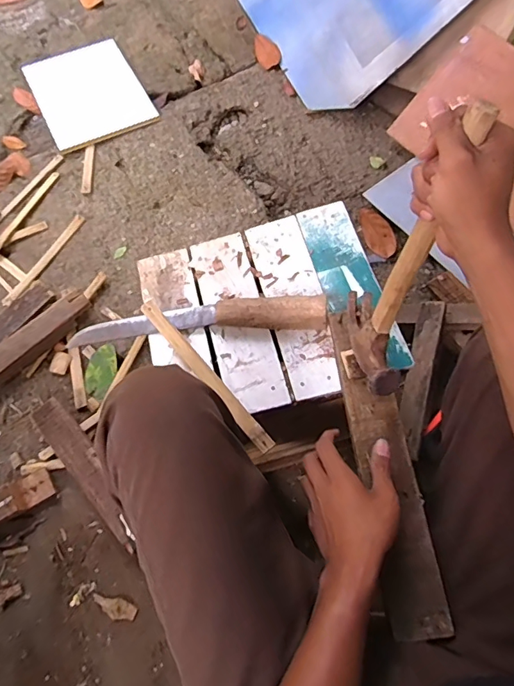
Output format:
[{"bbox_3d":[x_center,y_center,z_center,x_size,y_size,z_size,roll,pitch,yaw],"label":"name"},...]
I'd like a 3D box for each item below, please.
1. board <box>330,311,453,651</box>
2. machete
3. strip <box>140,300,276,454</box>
[{"bbox_3d":[0.140,0.133,0.543,0.066,0.024,0.357,-11,67,-2],"label":"board"},{"bbox_3d":[-0.089,-0.031,0.664,0.369,0.035,0.043,-6,66,15],"label":"machete"},{"bbox_3d":[-0.071,0.038,0.632,0.021,0.009,0.269,-39,72,-12],"label":"strip"}]

